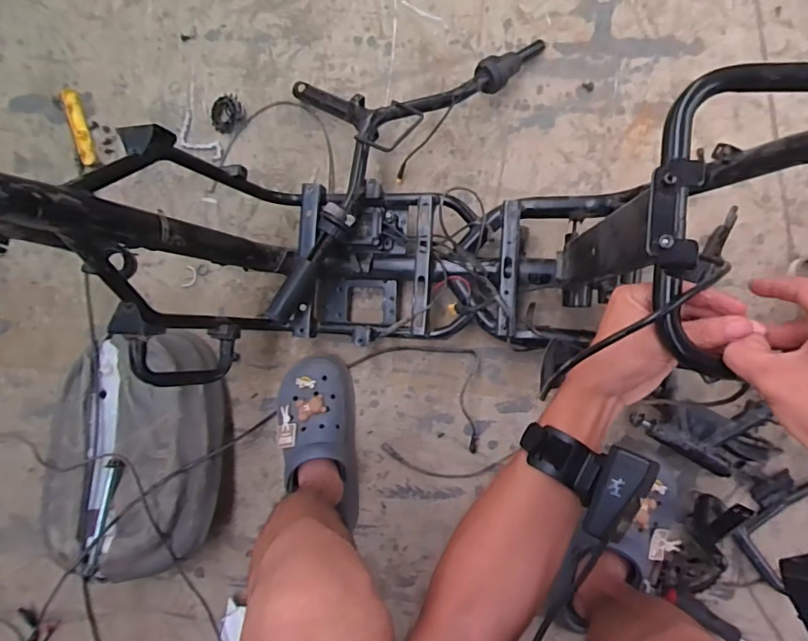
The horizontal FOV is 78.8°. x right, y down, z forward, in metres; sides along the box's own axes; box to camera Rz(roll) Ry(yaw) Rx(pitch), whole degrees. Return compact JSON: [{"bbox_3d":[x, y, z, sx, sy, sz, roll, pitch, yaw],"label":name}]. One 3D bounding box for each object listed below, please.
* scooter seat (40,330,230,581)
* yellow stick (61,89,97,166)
[{"bbox_3d":[-0.389,0.186,0.708,0.248,0.079,0.328,-10,83,3],"label":"scooter seat"},{"bbox_3d":[-0.533,-0.317,0.808,0.025,0.016,0.144,-24,83,1],"label":"yellow stick"}]

